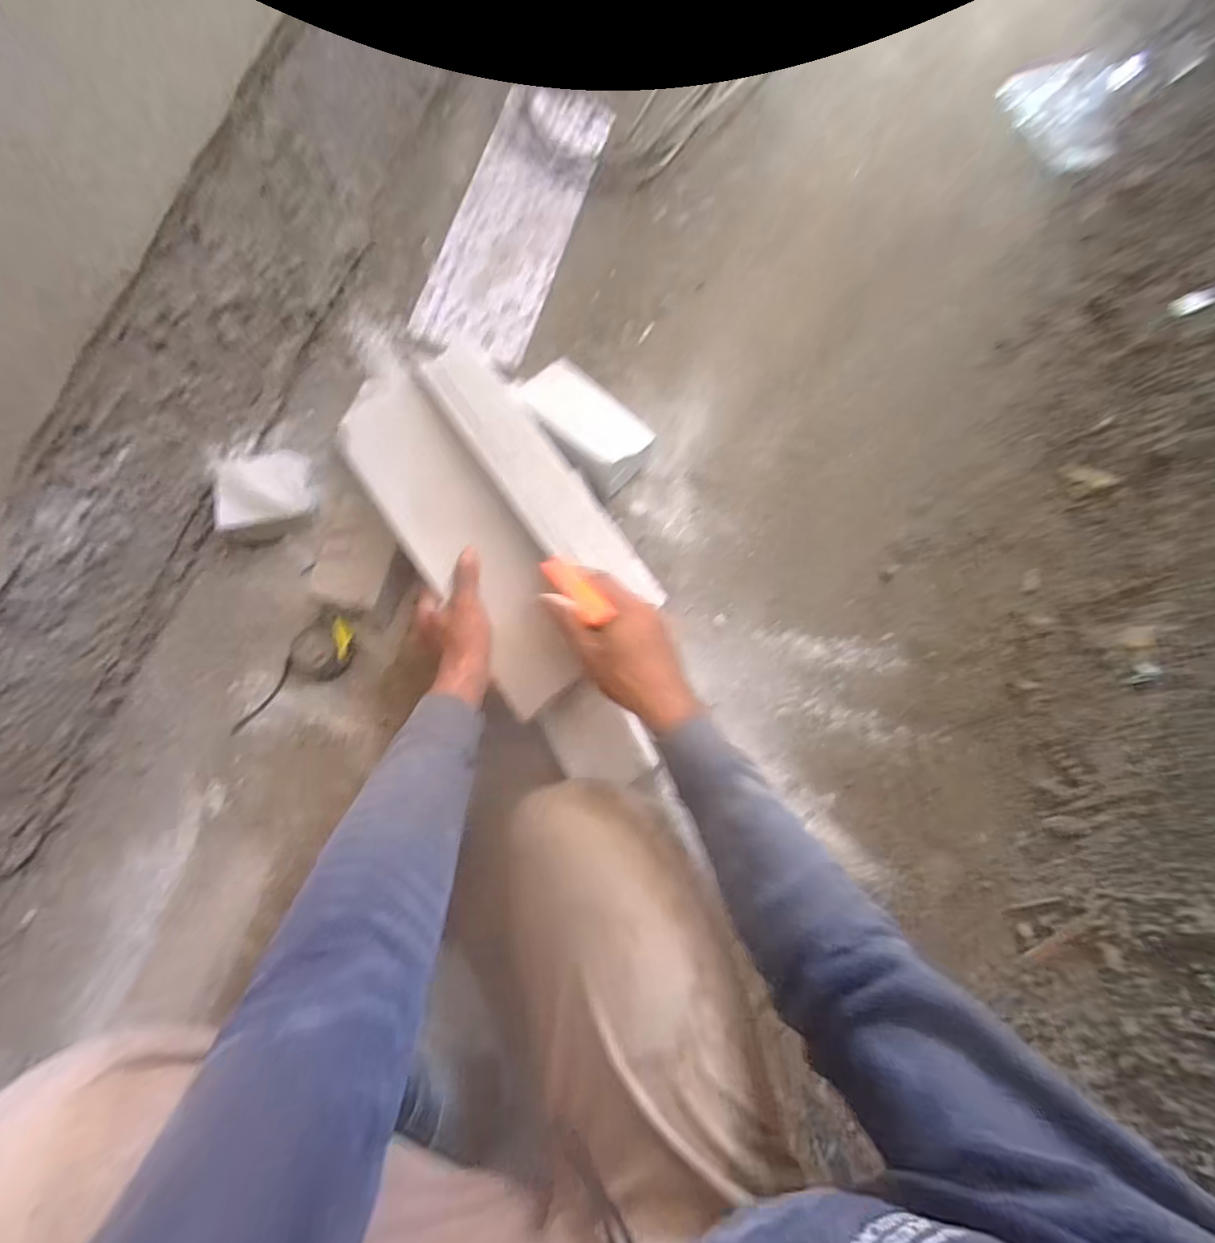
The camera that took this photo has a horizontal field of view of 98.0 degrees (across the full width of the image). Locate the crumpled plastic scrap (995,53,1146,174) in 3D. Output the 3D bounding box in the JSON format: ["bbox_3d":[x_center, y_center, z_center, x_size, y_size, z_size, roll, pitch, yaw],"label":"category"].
[{"bbox_3d":[0.800,-0.909,0.931,0.198,0.034,0.314,25,80,3],"label":"crumpled plastic scrap"}]

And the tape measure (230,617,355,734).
[{"bbox_3d":[-0.428,0.071,0.712,0.205,0.037,0.072,-35,83,-6],"label":"tape measure"}]

